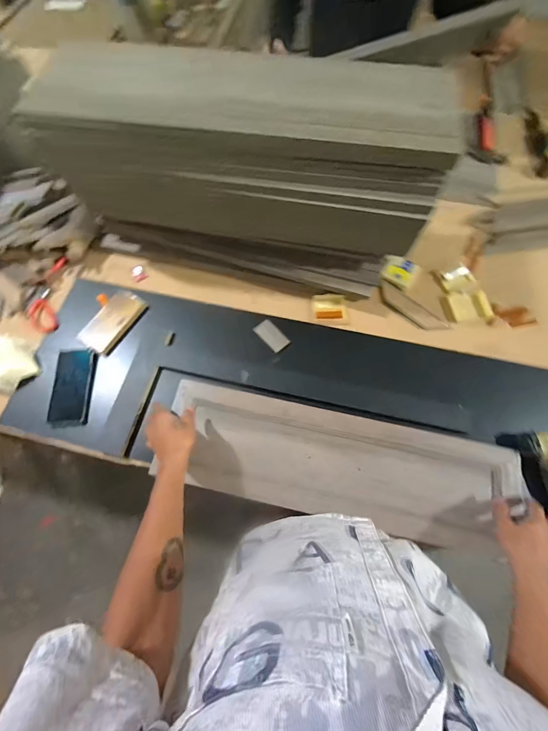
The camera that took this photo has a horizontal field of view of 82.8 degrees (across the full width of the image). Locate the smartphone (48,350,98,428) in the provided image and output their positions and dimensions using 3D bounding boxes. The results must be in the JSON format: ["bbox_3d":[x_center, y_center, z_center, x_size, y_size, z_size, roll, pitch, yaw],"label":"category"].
[{"bbox_3d":[-0.424,0.047,0.656,0.077,0.014,0.160,-2,71,0],"label":"smartphone"}]

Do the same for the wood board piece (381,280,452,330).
[{"bbox_3d":[0.320,-0.133,0.724,0.176,0.015,0.048,40,76,13],"label":"wood board piece"}]

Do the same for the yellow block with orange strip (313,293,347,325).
[{"bbox_3d":[0.130,-0.131,0.724,0.075,0.011,0.080,-5,71,-1],"label":"yellow block with orange strip"}]

